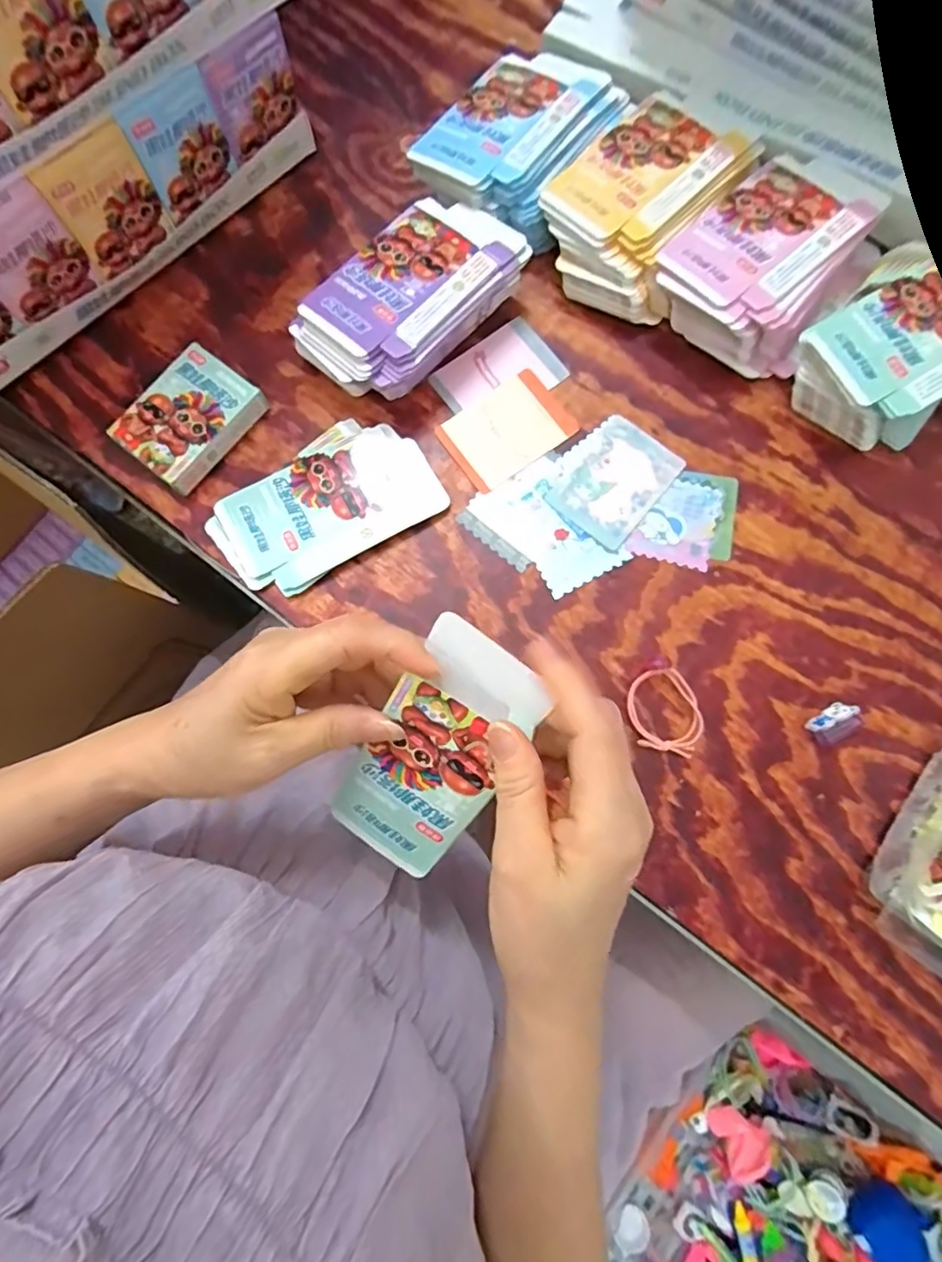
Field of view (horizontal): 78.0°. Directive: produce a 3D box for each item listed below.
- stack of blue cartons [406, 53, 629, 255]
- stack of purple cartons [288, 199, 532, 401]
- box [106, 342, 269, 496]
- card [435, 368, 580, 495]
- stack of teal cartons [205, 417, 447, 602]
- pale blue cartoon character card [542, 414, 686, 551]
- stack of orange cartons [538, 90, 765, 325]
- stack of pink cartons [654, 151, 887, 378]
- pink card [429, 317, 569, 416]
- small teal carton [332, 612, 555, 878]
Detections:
[{"bbox_3d":[0.039,-0.363,0.445,0.109,0.052,0.149,37,82,8],"label":"stack of blue cartons"},{"bbox_3d":[-0.042,-0.234,0.421,0.091,0.051,0.157,43,82,9],"label":"stack of purple cartons"},{"bbox_3d":[-0.203,-0.154,0.423,0.065,0.024,0.093,40,82,8],"label":"box"},{"bbox_3d":[0.026,-0.148,0.427,0.087,0.004,0.063,-34,80,-5],"label":"card"},{"bbox_3d":[-0.104,-0.090,0.416,0.156,0.010,0.092,-30,80,-5],"label":"stack of teal cartons"},{"bbox_3d":[0.103,-0.108,0.419,0.067,0.005,0.086,41,82,8],"label":"pale blue cartoon character card"},{"bbox_3d":[0.125,-0.312,0.434,0.116,0.050,0.153,35,81,7],"label":"stack of orange cartons"},{"bbox_3d":[0.215,-0.265,0.421,0.116,0.053,0.146,41,82,8],"label":"stack of pink cartons"},{"bbox_3d":[0.021,-0.193,0.438,0.089,0.004,0.062,-36,80,-6],"label":"pink card"},{"bbox_3d":[-0.020,0.065,0.285,0.064,0.016,0.145,33,117,7],"label":"small teal carton"}]

